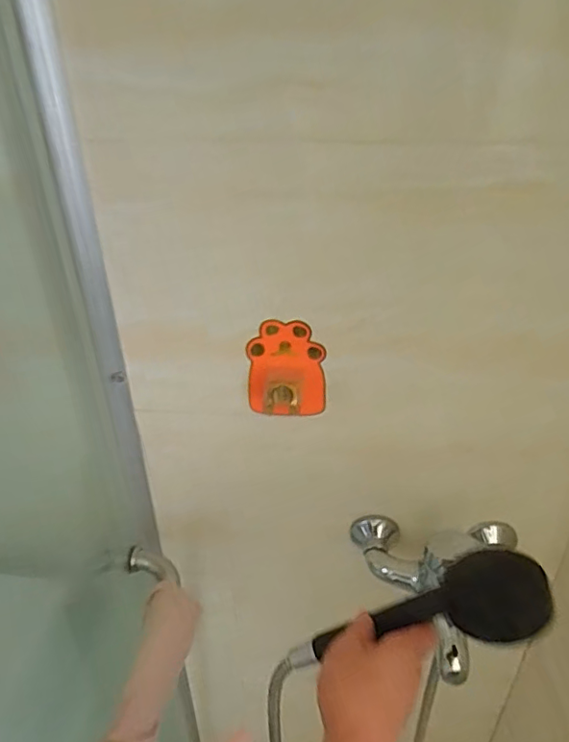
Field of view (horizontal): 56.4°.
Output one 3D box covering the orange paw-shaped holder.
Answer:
[{"bbox_3d":[0.002,0.012,0.575,0.085,0.117,0.056,0,33,1],"label":"orange paw-shaped holder"}]

